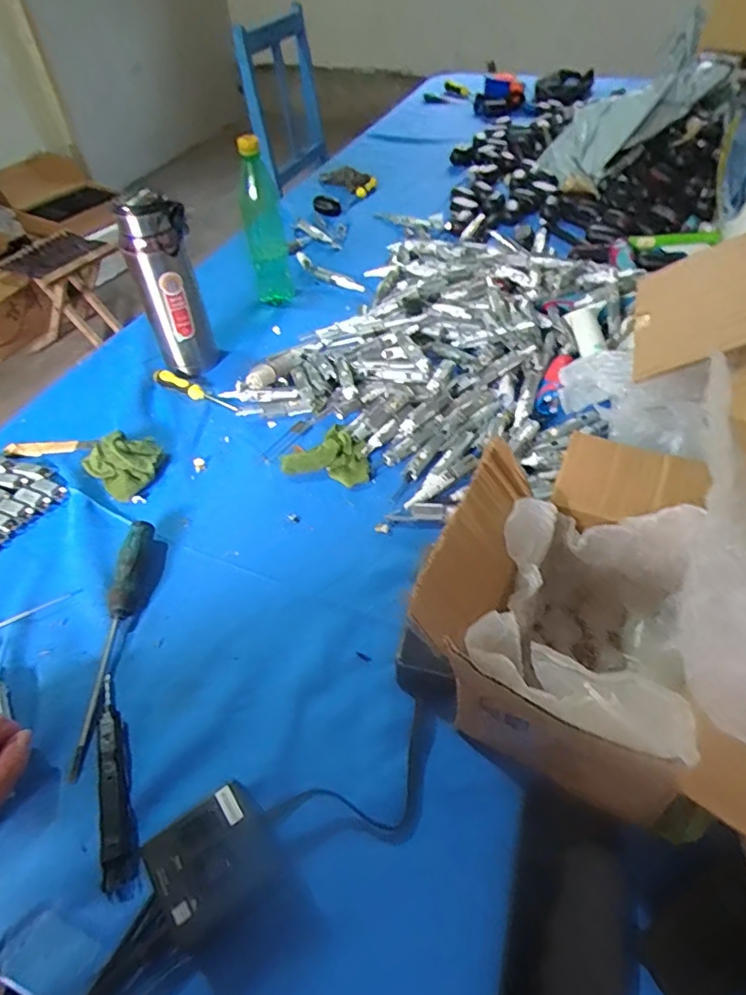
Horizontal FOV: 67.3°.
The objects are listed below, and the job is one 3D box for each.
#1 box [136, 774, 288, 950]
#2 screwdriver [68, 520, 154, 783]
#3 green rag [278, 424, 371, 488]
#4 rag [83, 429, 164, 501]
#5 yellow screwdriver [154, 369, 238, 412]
[{"bbox_3d":[-0.113,0.255,0.400,0.080,0.045,0.062,-31,54,-22],"label":"box"},{"bbox_3d":[-0.245,0.127,0.531,0.026,0.033,0.244,-2,49,1],"label":"screwdriver"},{"bbox_3d":[-0.050,-0.041,0.672,0.094,0.028,0.082,-36,56,-26],"label":"green rag"},{"bbox_3d":[-0.306,-0.050,0.687,0.097,0.037,0.080,32,57,27],"label":"rag"},{"bbox_3d":[-0.245,-0.149,0.772,0.143,0.020,0.022,21,53,20],"label":"yellow screwdriver"}]

